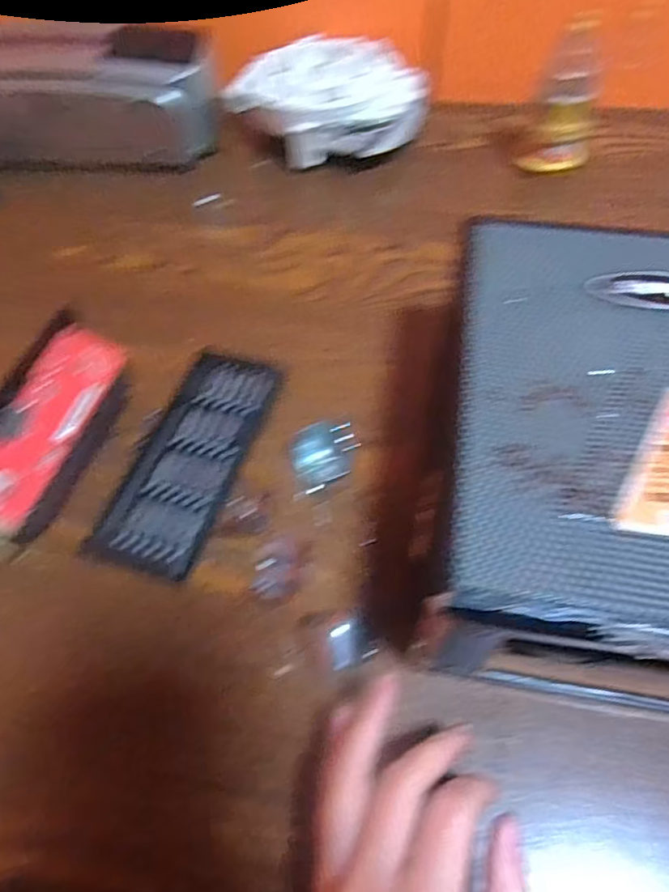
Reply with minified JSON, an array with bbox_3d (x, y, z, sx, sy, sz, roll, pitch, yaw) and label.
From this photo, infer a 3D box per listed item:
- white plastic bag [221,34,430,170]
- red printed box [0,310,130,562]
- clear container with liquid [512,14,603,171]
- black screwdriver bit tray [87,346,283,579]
[{"bbox_3d":[-0.007,-0.318,0.550,0.178,0.062,0.123,-1,57,0],"label":"white plastic bag"},{"bbox_3d":[-0.168,-0.007,0.344,0.052,0.053,0.146,12,58,9],"label":"red printed box"},{"bbox_3d":[0.201,-0.297,0.502,0.053,0.114,0.052,22,59,16],"label":"clear container with liquid"},{"bbox_3d":[-0.086,0.003,0.359,0.065,0.012,0.152,14,58,10],"label":"black screwdriver bit tray"}]

